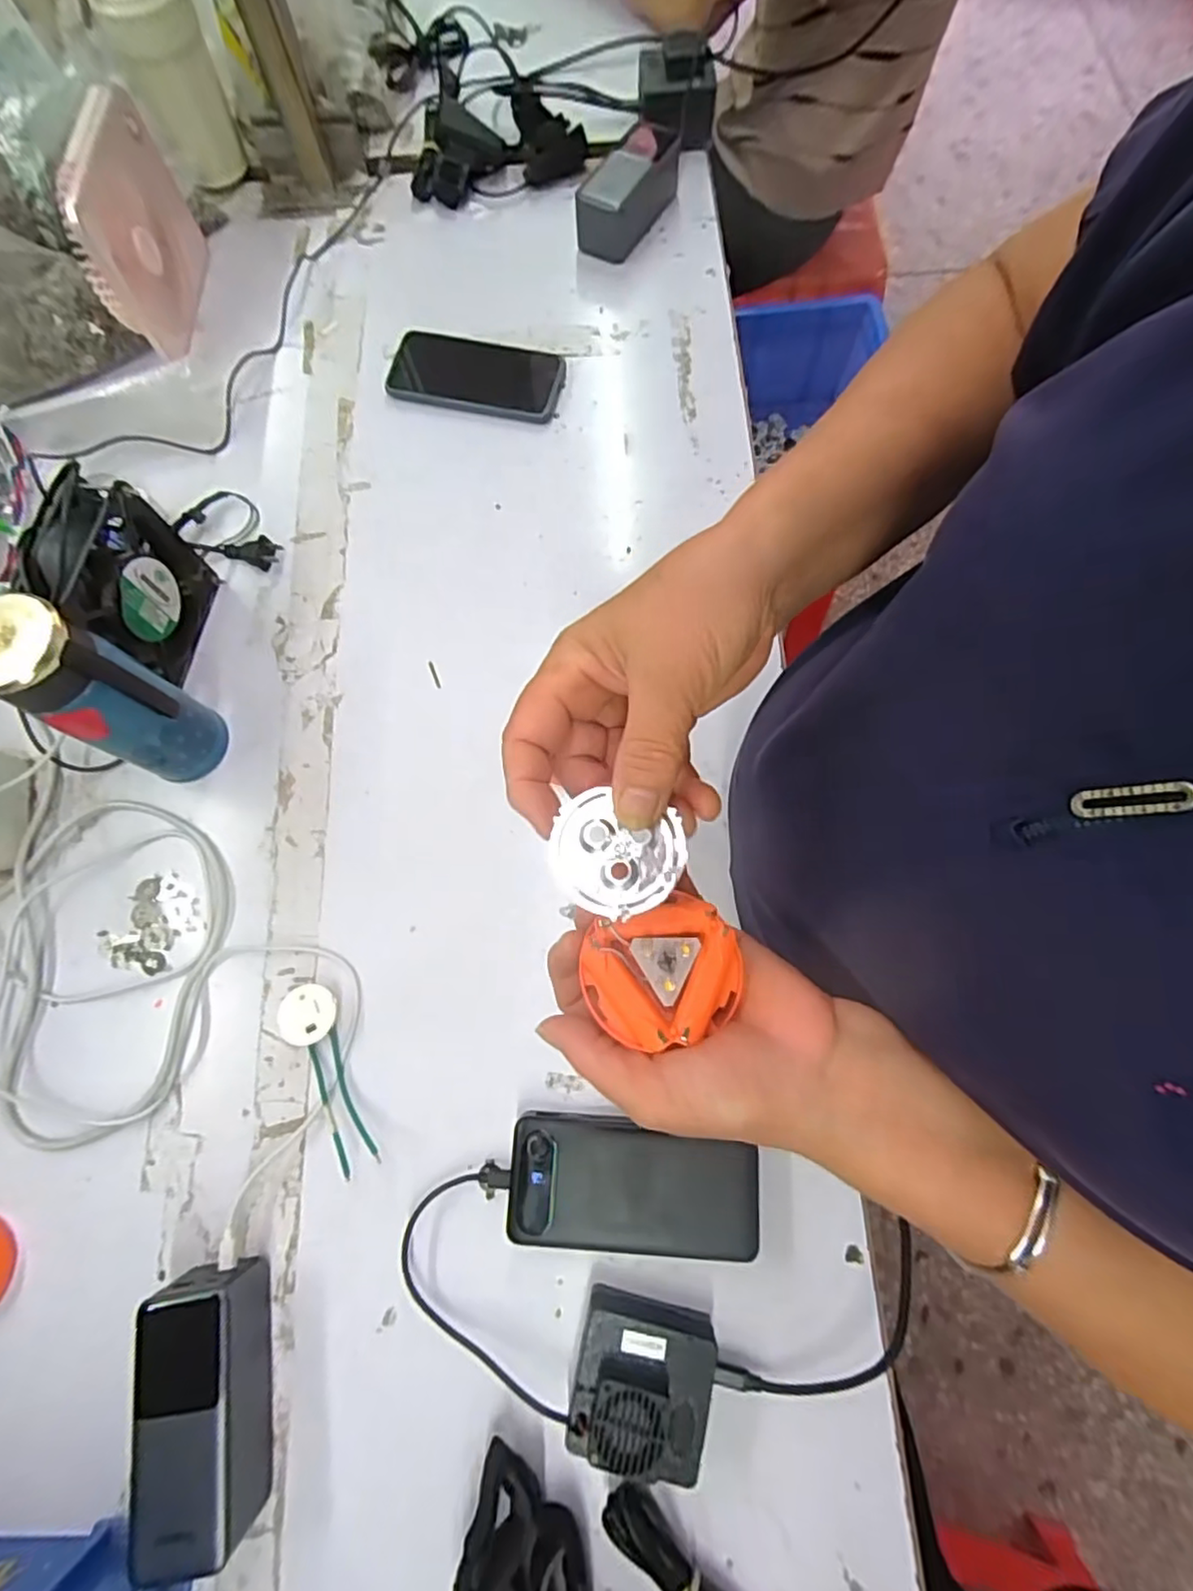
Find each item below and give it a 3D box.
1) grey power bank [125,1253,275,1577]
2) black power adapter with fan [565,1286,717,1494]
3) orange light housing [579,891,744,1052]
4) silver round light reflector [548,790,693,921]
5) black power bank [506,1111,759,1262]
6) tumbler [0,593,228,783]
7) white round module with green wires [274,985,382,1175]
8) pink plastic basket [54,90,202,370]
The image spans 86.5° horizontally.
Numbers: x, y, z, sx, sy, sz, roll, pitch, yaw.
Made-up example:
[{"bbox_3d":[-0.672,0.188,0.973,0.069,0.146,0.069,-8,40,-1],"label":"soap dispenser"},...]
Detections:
[{"bbox_3d":[-0.228,0.357,0.371,0.059,0.055,0.134,-11,74,-2],"label":"grey power bank"},{"bbox_3d":[0.027,0.344,0.373,0.077,0.046,0.070,12,75,4],"label":"black power adapter with fan"},{"bbox_3d":[0.026,0.070,0.253,0.061,0.015,0.051,-19,75,-4],"label":"orange light housing"},{"bbox_3d":[0.007,0.022,0.231,0.047,0.004,0.042,21,76,7],"label":"silver round light reflector"},{"bbox_3d":[0.024,0.249,0.408,0.155,0.031,0.075,4,74,2],"label":"black power bank"},{"bbox_3d":[-0.327,-0.063,0.434,0.059,0.170,0.064,30,77,9],"label":"tumbler"},{"bbox_3d":[-0.184,0.190,0.431,0.040,0.025,0.122,-24,75,-5],"label":"white round module with green wires"},{"bbox_3d":[-0.412,-0.504,0.572,0.032,0.130,0.163,-2,74,1],"label":"pink plastic basket"}]

